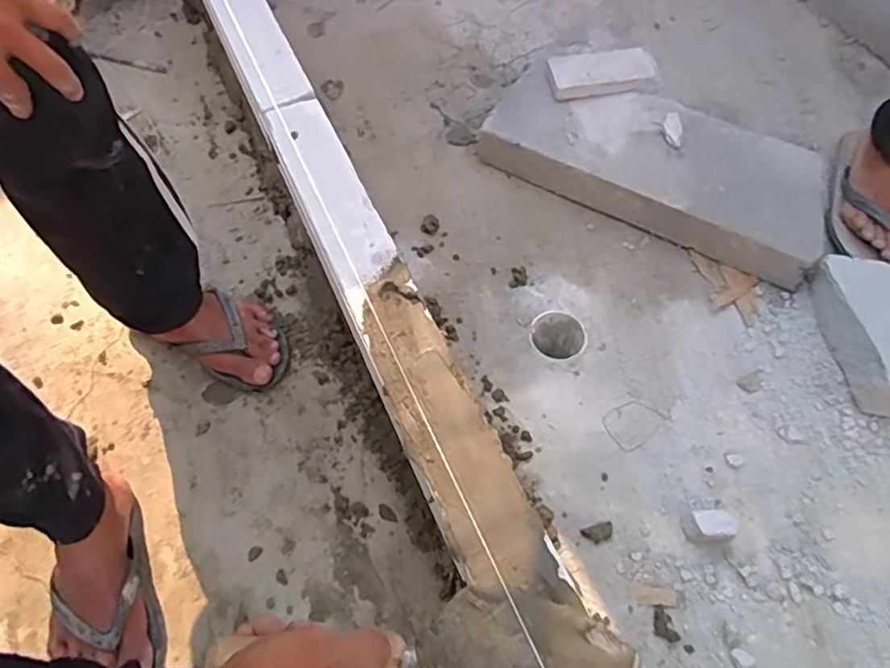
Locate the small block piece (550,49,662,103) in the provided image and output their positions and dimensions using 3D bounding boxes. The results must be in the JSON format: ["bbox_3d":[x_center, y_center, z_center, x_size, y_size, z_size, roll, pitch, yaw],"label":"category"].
[{"bbox_3d":[0.249,-0.421,1.032,0.162,0.029,0.073,-11,61,-3],"label":"small block piece"}]

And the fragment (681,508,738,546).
[{"bbox_3d":[0.303,0.220,0.741,0.046,0.051,0.035,-2,62,2],"label":"fragment"}]

